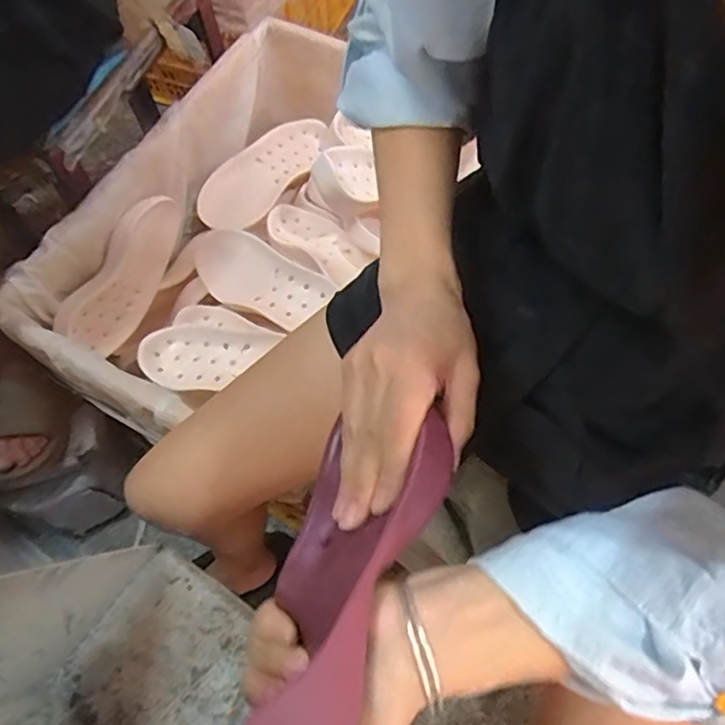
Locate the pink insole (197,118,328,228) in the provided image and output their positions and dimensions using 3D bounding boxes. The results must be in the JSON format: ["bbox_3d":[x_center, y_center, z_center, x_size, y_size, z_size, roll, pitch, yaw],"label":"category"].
[{"bbox_3d":[-0.166,-0.328,1.020,0.099,0.012,0.269,42,72,-11],"label":"pink insole"}]

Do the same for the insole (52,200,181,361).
[{"bbox_3d":[-0.343,-0.131,0.885,0.028,0.110,0.257,13,66,27],"label":"insole"}]

